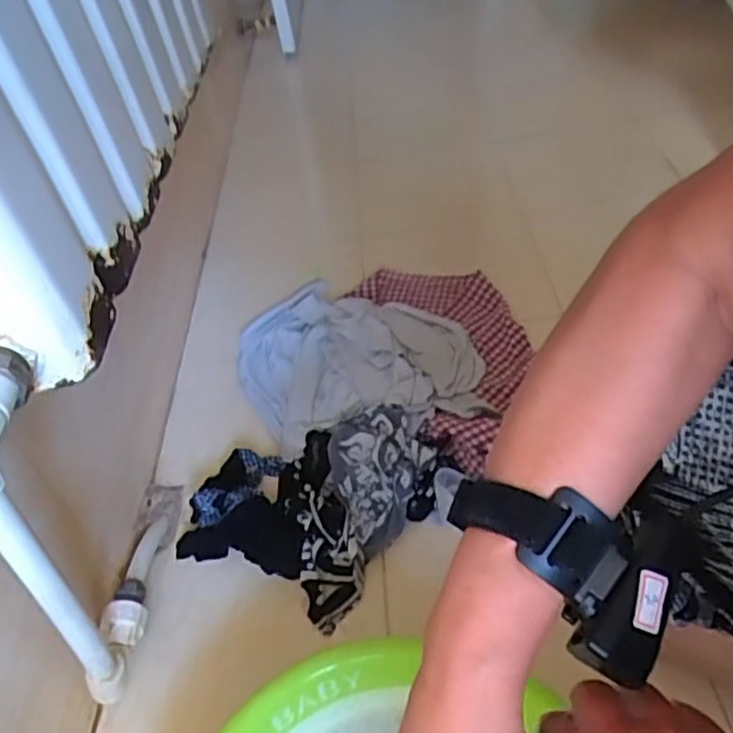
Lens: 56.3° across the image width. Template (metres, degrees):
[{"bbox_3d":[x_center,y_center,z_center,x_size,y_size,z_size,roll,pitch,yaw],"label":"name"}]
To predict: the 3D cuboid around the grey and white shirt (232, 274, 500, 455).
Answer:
[{"bbox_3d":[-0.017,-0.025,1.001,0.353,0.074,0.355,-5,44,5],"label":"grey and white shirt"}]

